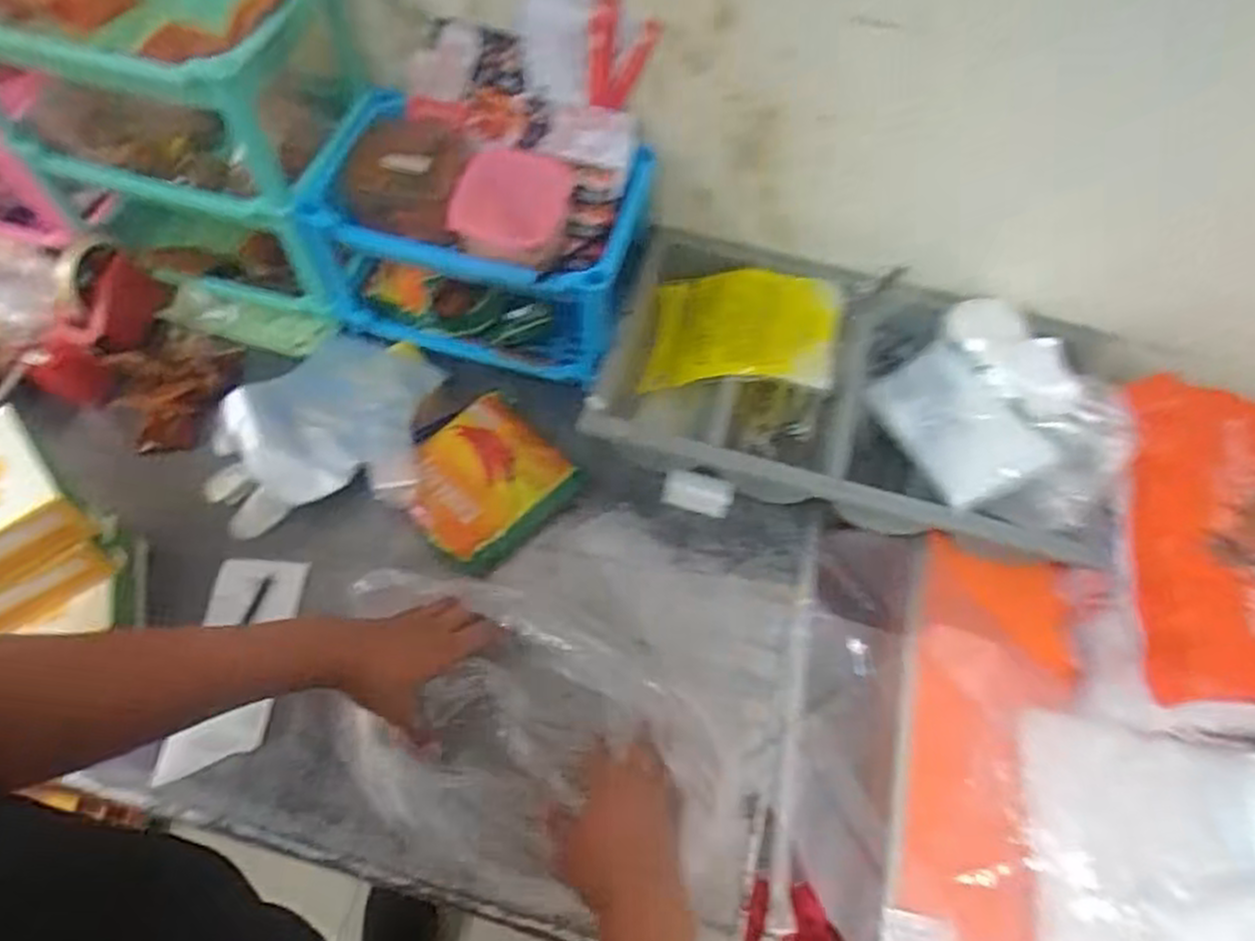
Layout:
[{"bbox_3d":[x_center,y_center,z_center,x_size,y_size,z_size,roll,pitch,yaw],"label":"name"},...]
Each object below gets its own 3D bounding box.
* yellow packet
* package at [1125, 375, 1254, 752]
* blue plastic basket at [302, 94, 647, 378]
[{"bbox_3d":[0.123,-0.156,0.825,0.195,0.030,0.146,3,57,17],"label":"yellow packet"},{"bbox_3d":[0.549,0.075,0.693,0.198,0.117,0.313,10,61,3],"label":"package"},{"bbox_3d":[-0.159,-0.241,0.820,0.318,0.177,0.181,13,61,5],"label":"blue plastic basket"}]

